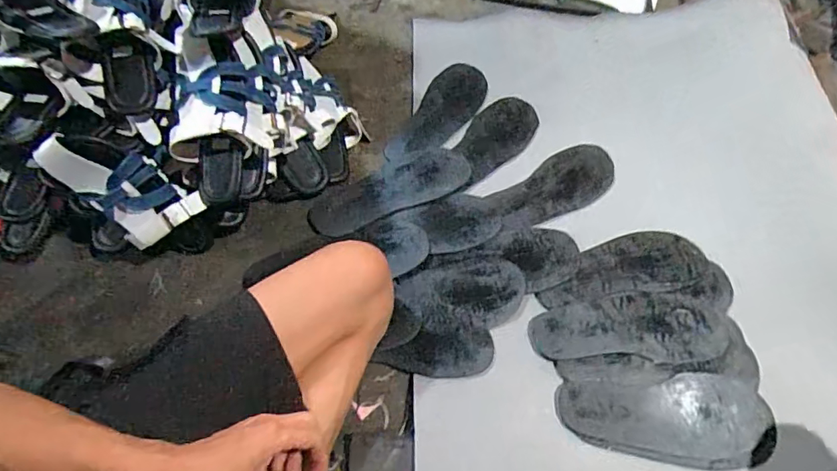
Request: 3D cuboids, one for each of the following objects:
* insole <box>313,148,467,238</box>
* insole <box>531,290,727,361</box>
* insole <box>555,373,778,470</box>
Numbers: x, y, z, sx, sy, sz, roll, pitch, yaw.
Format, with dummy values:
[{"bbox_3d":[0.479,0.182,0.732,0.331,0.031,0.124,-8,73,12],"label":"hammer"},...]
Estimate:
[{"bbox_3d":[-0.044,-0.072,0.788,0.262,0.025,0.095,-20,62,-10],"label":"insole"},{"bbox_3d":[0.283,0.123,0.672,0.257,0.006,0.096,-1,60,0],"label":"insole"},{"bbox_3d":[0.305,0.227,0.604,0.260,0.013,0.104,-3,60,-1],"label":"insole"}]

